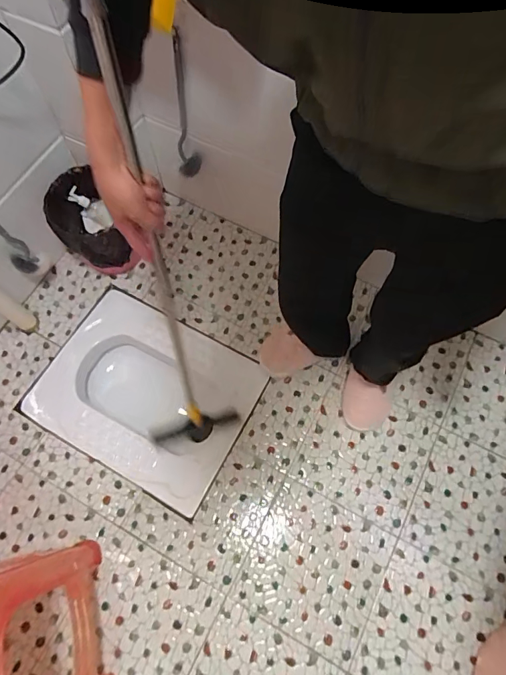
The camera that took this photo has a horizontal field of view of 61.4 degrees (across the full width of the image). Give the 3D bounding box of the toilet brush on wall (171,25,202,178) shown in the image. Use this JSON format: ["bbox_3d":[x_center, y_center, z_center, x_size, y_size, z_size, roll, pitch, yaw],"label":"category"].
[{"bbox_3d":[-0.176,-0.541,1.037,0.061,0.336,0.074,-6,67,-2],"label":"toilet brush on wall"}]

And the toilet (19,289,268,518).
[{"bbox_3d":[-0.299,0.166,1.223,0.546,0.174,0.418,28,70,11],"label":"toilet"}]

